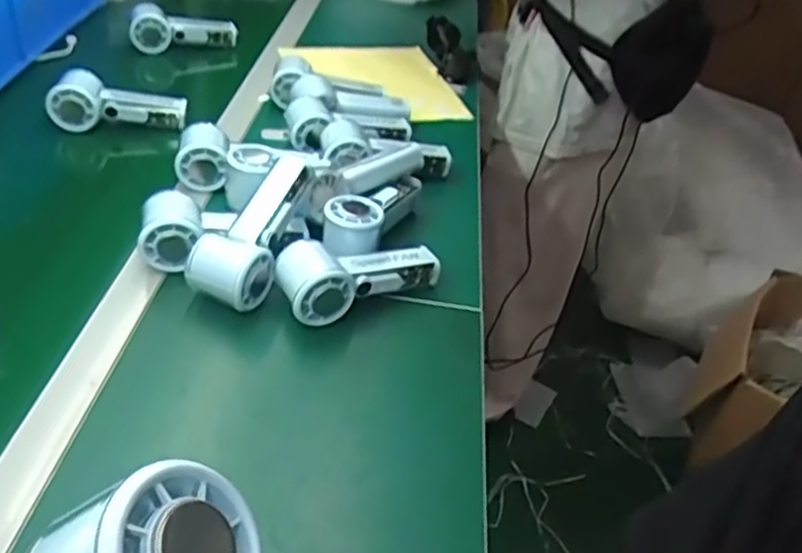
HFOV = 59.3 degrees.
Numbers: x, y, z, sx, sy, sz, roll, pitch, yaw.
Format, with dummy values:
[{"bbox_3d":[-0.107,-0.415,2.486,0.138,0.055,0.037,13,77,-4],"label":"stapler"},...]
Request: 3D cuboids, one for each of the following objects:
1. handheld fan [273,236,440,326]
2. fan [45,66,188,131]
[{"bbox_3d":[-0.034,-0.002,0.641,0.147,0.059,0.065,-14,43,-26],"label":"handheld fan"},{"bbox_3d":[-0.342,-0.210,0.854,0.157,0.057,0.043,-2,38,-12],"label":"fan"}]

